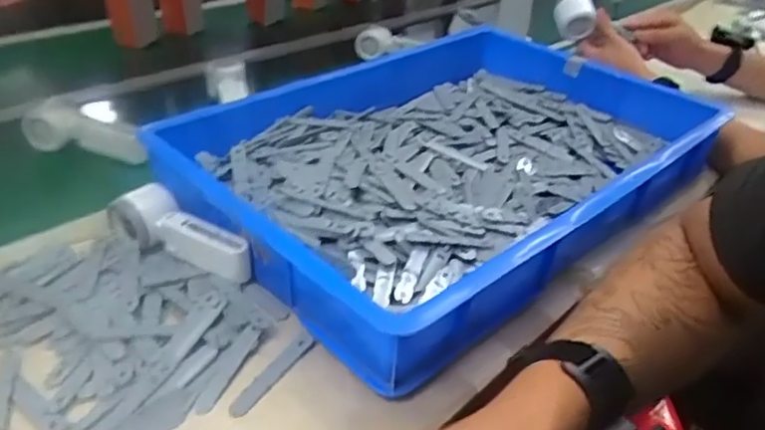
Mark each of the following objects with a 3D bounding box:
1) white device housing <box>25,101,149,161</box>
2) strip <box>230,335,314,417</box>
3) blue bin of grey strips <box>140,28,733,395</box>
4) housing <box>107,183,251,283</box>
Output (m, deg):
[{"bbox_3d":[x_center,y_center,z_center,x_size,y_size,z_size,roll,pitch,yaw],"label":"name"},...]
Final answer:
[{"bbox_3d":[-0.387,-0.108,0.818,0.159,0.052,0.052,10,33,11],"label":"white device housing"},{"bbox_3d":[-0.090,0.129,0.504,0.015,0.004,0.095,21,37,25],"label":"strip"},{"bbox_3d":[0.097,-0.078,0.768,0.635,0.093,0.411,-25,42,-36],"label":"blue bin of grey strips"},{"bbox_3d":[-0.201,0.018,0.611,0.164,0.050,0.047,22,37,27],"label":"housing"}]

